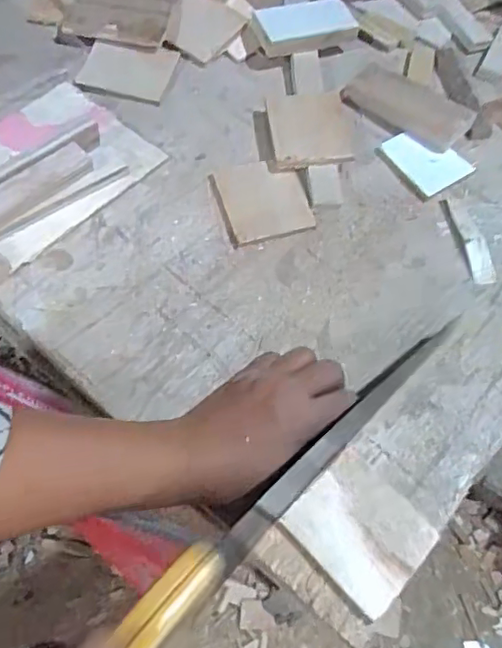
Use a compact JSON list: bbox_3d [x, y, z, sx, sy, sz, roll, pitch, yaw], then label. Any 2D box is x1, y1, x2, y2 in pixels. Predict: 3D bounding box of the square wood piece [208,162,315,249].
[{"bbox_3d":[0.009,-0.110,0.520,0.076,0.006,0.085,-13,61,-12],"label":"square wood piece"}]

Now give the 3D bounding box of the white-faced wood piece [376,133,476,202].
[{"bbox_3d":[0.167,-0.158,0.565,0.068,0.009,0.073,-31,66,-21],"label":"white-faced wood piece"}]

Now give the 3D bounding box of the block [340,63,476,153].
[{"bbox_3d":[0.157,-0.219,0.592,0.122,0.021,0.065,32,61,14],"label":"block"}]

